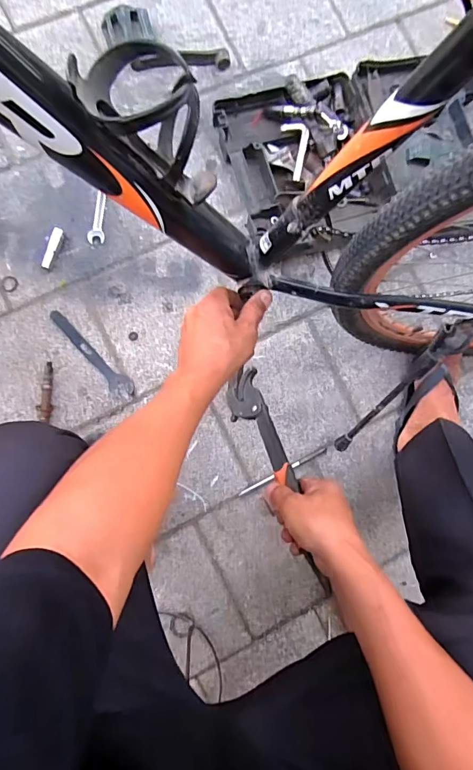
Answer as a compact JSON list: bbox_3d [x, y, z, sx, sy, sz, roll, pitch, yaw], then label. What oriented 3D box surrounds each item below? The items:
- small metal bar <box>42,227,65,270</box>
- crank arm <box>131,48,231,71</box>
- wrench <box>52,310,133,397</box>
[{"bbox_3d":[-0.344,-0.257,0.801,0.017,0.018,0.082,18,84,-5],"label":"small metal bar"},{"bbox_3d":[-0.110,-0.652,0.850,0.193,0.031,0.025,-4,86,-7],"label":"crank arm"},{"bbox_3d":[-0.271,-0.060,0.807,0.040,0.008,0.208,-41,91,-8],"label":"wrench"}]

